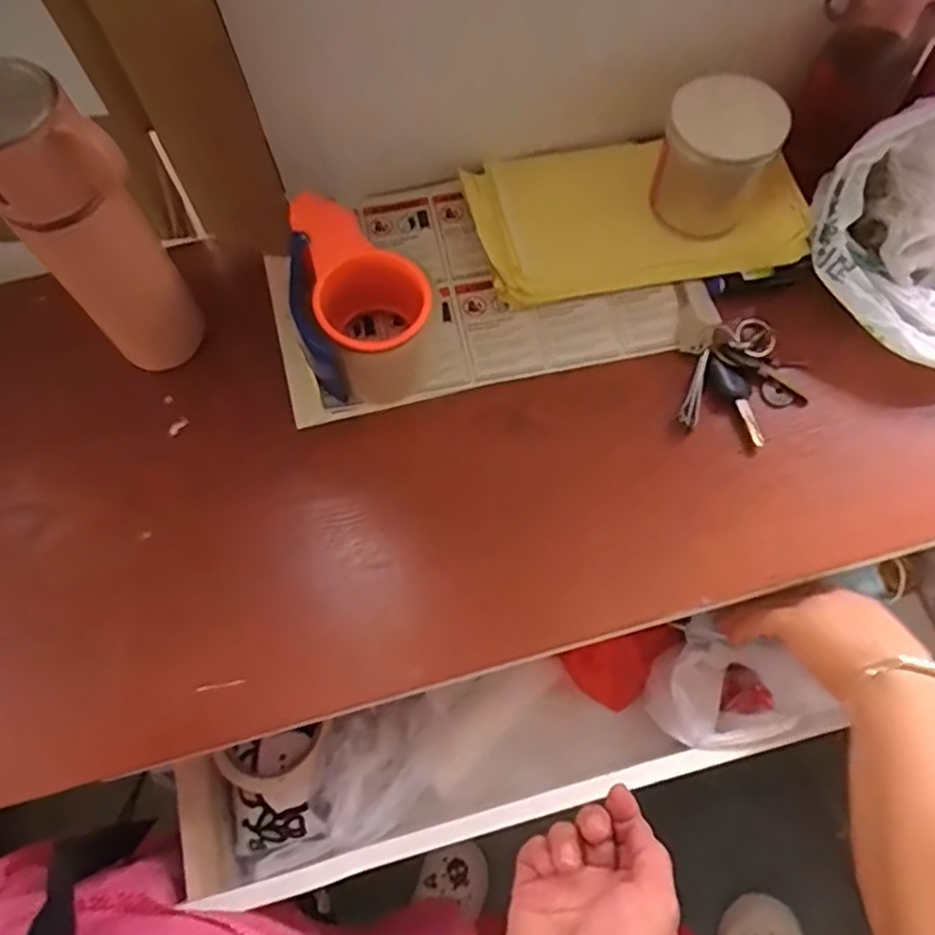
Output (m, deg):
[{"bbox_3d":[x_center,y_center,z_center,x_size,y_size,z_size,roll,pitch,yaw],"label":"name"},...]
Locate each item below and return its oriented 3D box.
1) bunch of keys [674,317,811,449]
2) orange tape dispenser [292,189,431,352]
[{"bbox_3d":[0.205,-0.060,0.513,0.078,0.017,0.091,23,73,8],"label":"bunch of keys"},{"bbox_3d":[-0.073,-0.130,0.509,0.078,0.078,0.125,-16,72,-5],"label":"orange tape dispenser"}]

